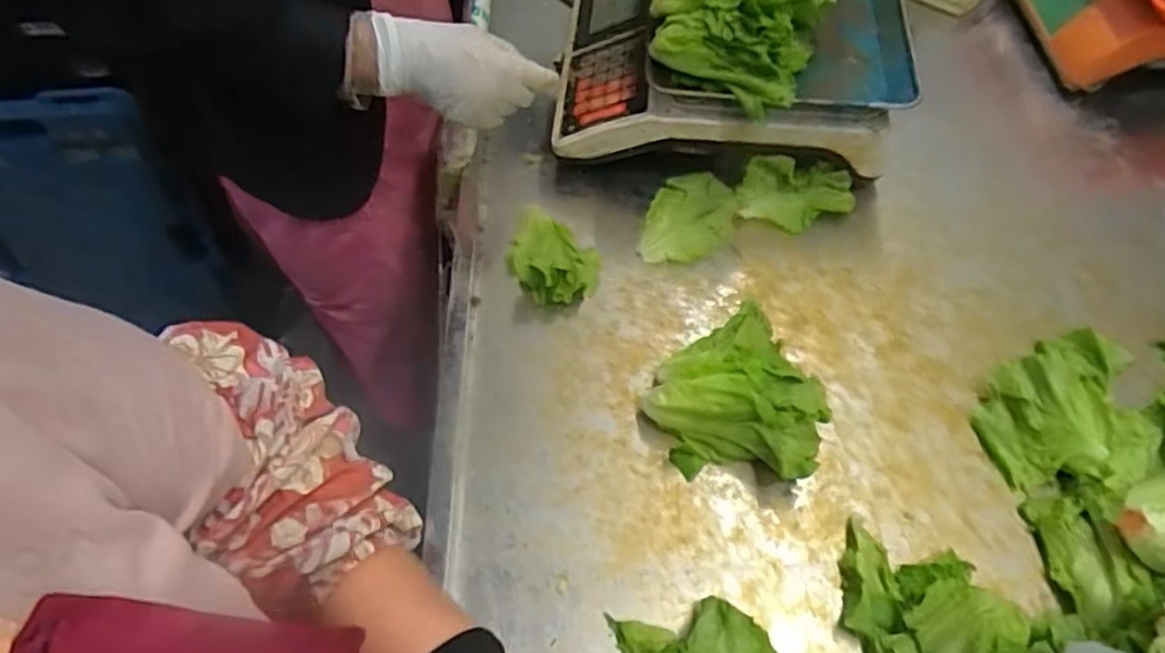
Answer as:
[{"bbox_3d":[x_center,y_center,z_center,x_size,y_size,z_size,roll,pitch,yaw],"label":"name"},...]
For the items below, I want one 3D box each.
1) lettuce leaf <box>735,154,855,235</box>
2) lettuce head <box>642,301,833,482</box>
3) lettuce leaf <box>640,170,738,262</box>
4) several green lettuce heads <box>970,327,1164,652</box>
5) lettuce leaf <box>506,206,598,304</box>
[{"bbox_3d":[0.203,-0.125,0.665,0.110,0.038,0.063,2,58,3],"label":"lettuce leaf"},{"bbox_3d":[0.114,0.056,0.547,0.123,0.069,0.140,-12,59,-6],"label":"lettuce head"},{"bbox_3d":[0.104,-0.102,0.677,0.082,0.018,0.101,9,59,7],"label":"lettuce leaf"},{"bbox_3d":[0.424,0.091,0.499,0.207,0.092,0.215,-6,58,-3],"label":"several green lettuce heads"},{"bbox_3d":[-0.028,-0.071,0.641,0.080,0.041,0.116,-6,58,-3],"label":"lettuce leaf"}]

